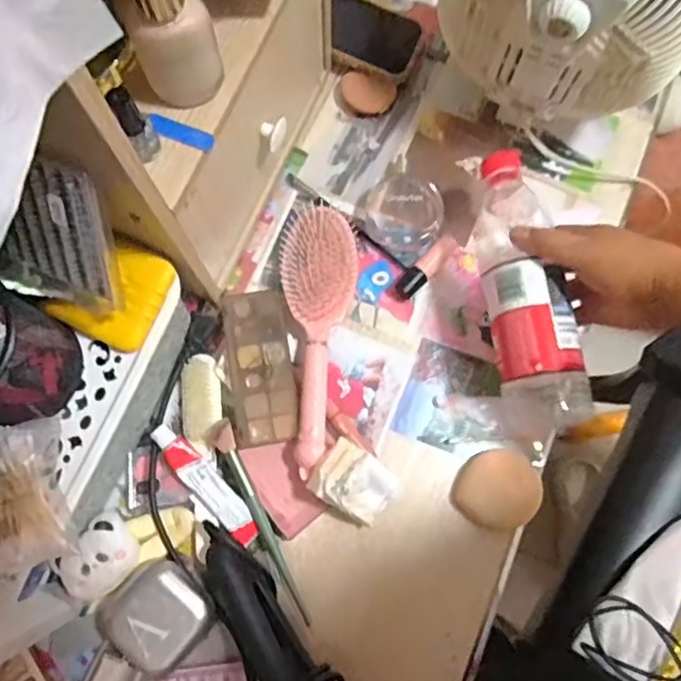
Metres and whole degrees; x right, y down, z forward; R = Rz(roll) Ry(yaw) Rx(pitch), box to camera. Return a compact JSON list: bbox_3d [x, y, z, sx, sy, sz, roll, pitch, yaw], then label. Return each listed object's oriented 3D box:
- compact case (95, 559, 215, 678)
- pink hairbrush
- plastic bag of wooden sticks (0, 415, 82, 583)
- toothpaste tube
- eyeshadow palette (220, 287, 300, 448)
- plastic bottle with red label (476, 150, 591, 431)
[{"bbox_3d":[-0.138,0.208,0.468,0.070,0.028,0.068,42,79,8],"label":"compact case"},{"bbox_3d":[-0.016,-0.007,0.516,0.064,0.030,0.218,-2,77,-2],"label":"pink hairbrush"},{"bbox_3d":[-0.212,0.101,0.399,0.067,0.029,0.095,-22,78,-7],"label":"plastic bag of wooden sticks"},{"bbox_3d":[-0.107,0.114,0.489,0.024,0.019,0.113,-41,81,-10],"label":"toothpaste tube"},{"bbox_3d":[-0.066,0.021,0.515,0.053,0.010,0.127,-8,77,-4],"label":"eyeshadow palette"},{"bbox_3d":[0.141,-0.039,0.487,0.058,0.073,0.215,-5,67,-3],"label":"plastic bottle with red label"}]

